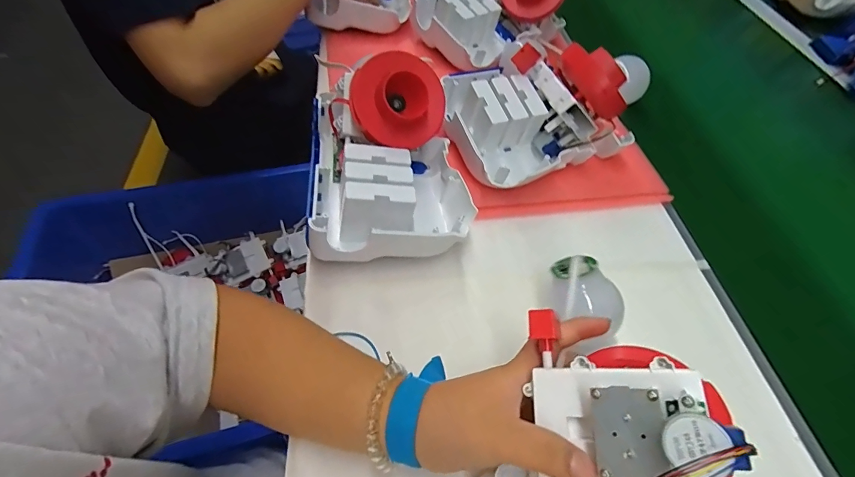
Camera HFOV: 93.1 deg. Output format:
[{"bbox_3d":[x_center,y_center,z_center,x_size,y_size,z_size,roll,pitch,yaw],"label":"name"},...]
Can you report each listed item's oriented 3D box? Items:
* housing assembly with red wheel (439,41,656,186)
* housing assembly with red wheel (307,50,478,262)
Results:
[{"bbox_3d":[0.112,-0.138,0.441,0.181,0.109,0.140,-17,57,-17],"label":"housing assembly with red wheel"},{"bbox_3d":[-0.037,-0.079,0.372,0.140,0.111,0.172,-4,54,-8],"label":"housing assembly with red wheel"}]

